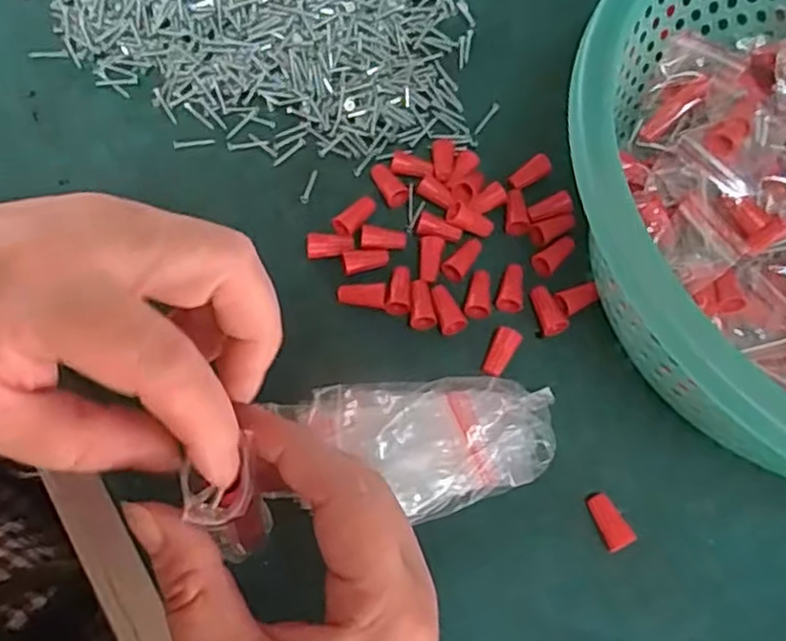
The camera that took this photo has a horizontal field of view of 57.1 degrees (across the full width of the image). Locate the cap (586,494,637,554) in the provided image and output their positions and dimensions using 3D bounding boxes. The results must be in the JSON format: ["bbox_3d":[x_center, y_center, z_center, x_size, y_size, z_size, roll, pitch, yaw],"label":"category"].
[{"bbox_3d":[0.091,0.085,0.305,0.012,0.010,0.024,-22,70,-12],"label":"cap"}]

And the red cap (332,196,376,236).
[{"bbox_3d":[-0.018,-0.052,0.354,0.012,0.007,0.026,40,70,13],"label":"red cap"}]

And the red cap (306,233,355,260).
[{"bbox_3d":[-0.030,-0.035,0.348,0.023,0.010,0.011,-6,67,-6],"label":"red cap"}]

